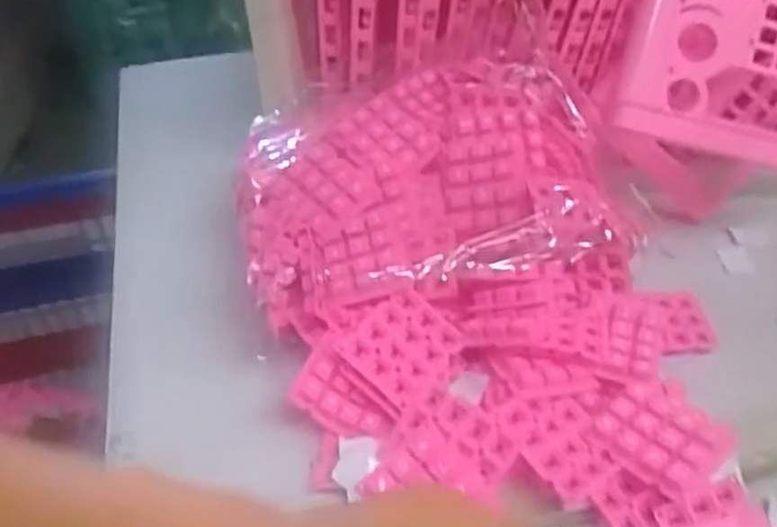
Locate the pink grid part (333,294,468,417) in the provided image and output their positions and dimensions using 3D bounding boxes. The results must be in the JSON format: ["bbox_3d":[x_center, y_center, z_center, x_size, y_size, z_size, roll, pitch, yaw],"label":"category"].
[{"bbox_3d":[0.009,0.046,0.398,0.052,0.008,0.058,43,59,9],"label":"pink grid part"}]

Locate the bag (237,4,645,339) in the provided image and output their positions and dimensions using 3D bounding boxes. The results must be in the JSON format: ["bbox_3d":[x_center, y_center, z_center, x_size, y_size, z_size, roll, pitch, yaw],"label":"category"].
[{"bbox_3d":[0.030,-0.062,0.467,0.256,0.063,0.190,-11,43,-10],"label":"bag"}]

